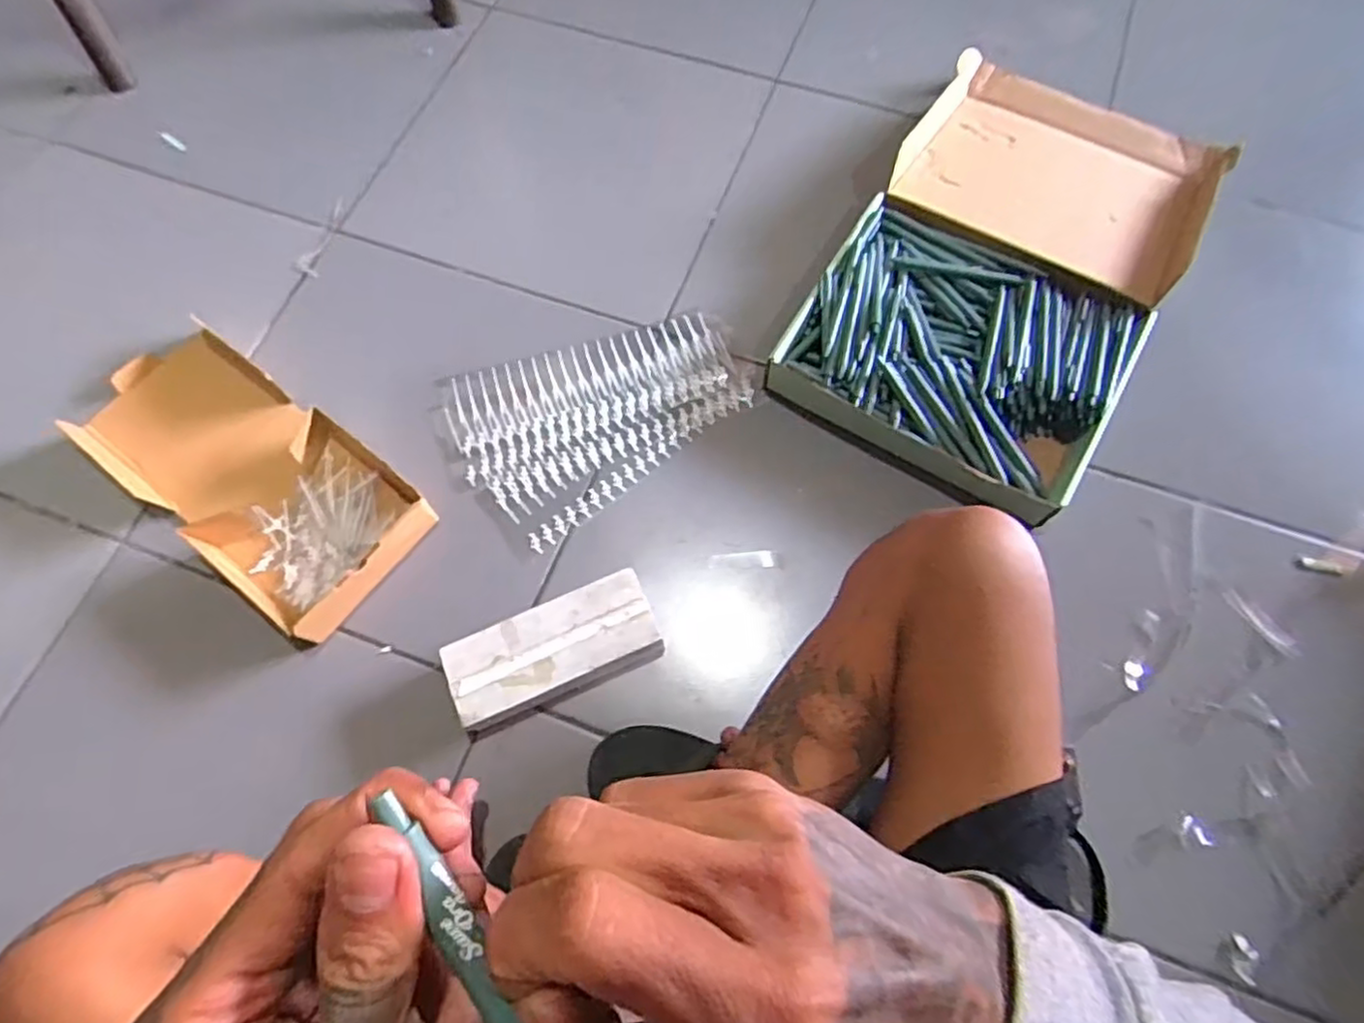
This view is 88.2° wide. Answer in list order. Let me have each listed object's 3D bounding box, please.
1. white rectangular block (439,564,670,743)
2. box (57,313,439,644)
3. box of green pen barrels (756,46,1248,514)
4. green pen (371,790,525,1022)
[{"bbox_3d":[-0.111,0.127,0.627,0.180,0.063,0.082,-25,71,-9],"label":"white rectangular block"},{"bbox_3d":[-0.422,-0.043,0.683,0.357,0.046,0.163,37,74,10],"label":"box"},{"bbox_3d":[0.344,-0.272,0.737,0.306,0.072,0.534,29,72,10],"label":"box of green pen barrels"},{"bbox_3d":[-0.037,0.133,0.173,0.010,0.009,0.141,-28,95,-11],"label":"green pen"}]

